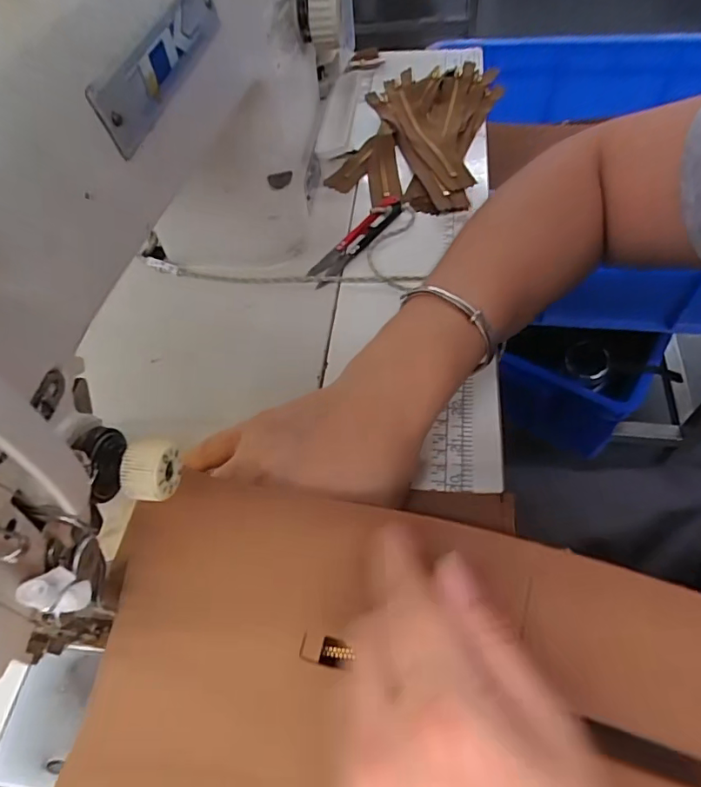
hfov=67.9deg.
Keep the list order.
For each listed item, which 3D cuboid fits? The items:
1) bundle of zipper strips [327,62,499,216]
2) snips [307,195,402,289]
[{"bbox_3d":[0.064,-0.244,0.481,0.119,0.021,0.214,12,57,13],"label":"bundle of zipper strips"},{"bbox_3d":[0.006,-0.121,0.407,0.023,0.015,0.103,35,65,25],"label":"snips"}]

